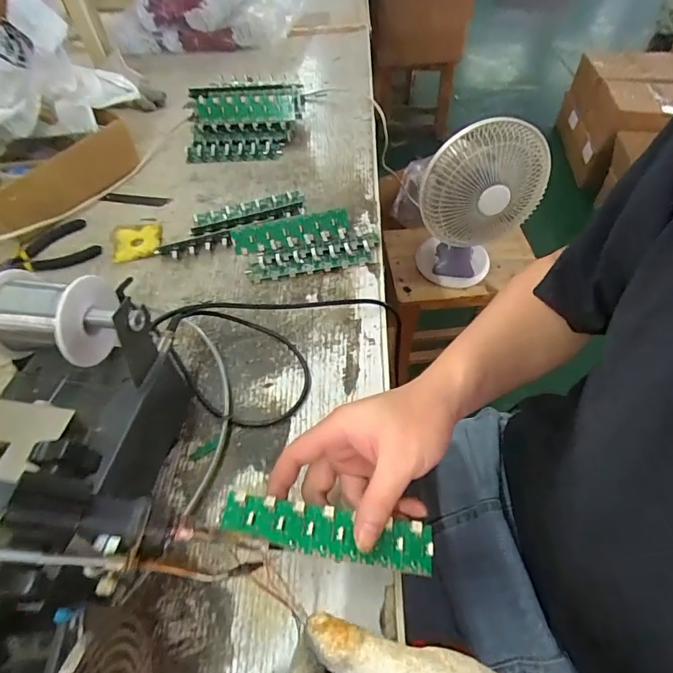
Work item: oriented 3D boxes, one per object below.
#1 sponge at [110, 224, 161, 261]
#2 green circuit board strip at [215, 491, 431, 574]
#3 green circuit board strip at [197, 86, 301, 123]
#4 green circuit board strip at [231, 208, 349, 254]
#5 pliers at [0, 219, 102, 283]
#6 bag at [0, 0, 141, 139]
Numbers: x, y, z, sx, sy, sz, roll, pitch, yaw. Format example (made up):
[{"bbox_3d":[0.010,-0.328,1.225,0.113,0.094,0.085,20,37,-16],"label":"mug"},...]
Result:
[{"bbox_3d":[-0.247,-0.117,0.542,0.062,0.008,0.065,-9,53,-3],"label":"sponge"},{"bbox_3d":[-0.006,0.126,0.289,0.136,0.006,0.030,11,54,1],"label":"green circuit board strip"},{"bbox_3d":[-0.125,-0.326,0.623,0.143,0.035,0.030,1,51,1],"label":"green circuit board strip"},{"bbox_3d":[-0.053,-0.122,0.518,0.137,0.025,0.036,-12,53,-6],"label":"green circuit board strip"},{"bbox_3d":[-0.363,-0.093,0.522,0.148,0.017,0.065,-25,56,-15],"label":"pliers"},{"bbox_3d":[-0.395,-0.340,0.571,0.229,0.140,0.083,-23,55,-14],"label":"bag"}]

